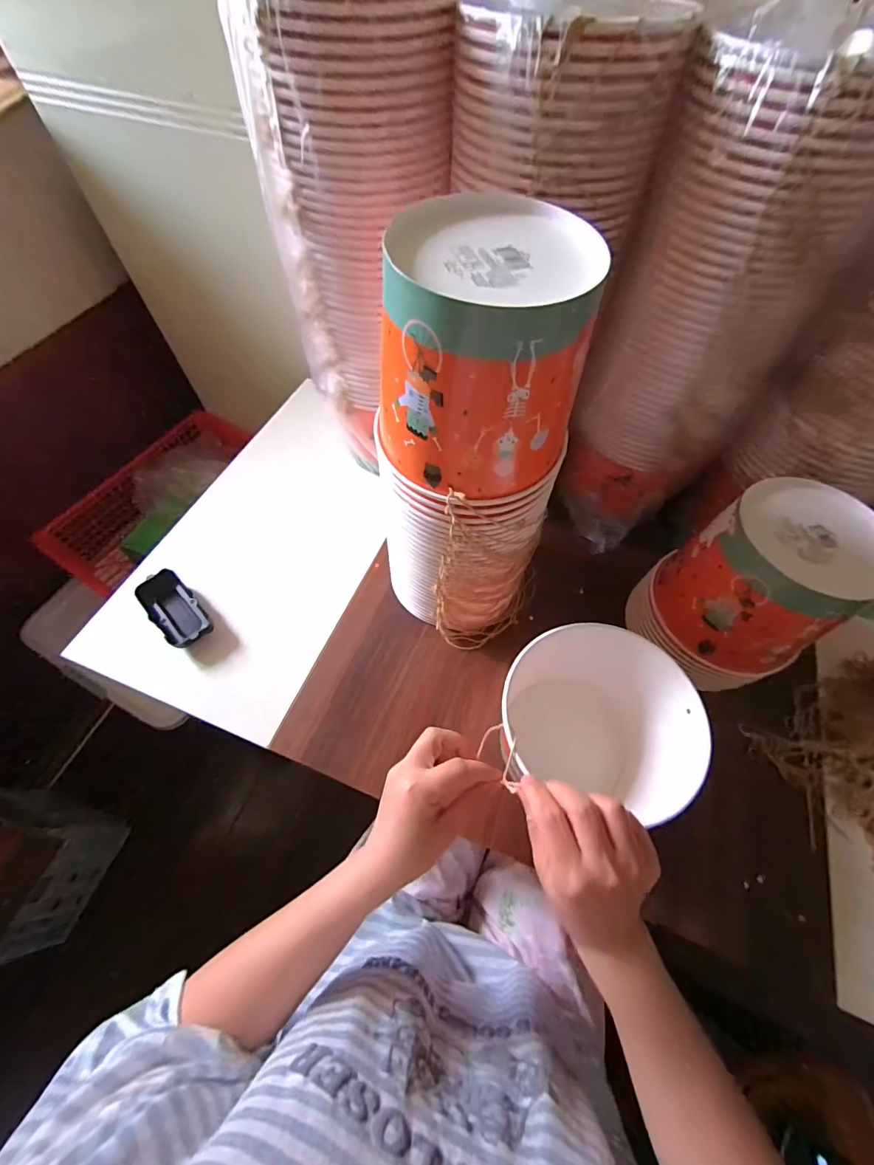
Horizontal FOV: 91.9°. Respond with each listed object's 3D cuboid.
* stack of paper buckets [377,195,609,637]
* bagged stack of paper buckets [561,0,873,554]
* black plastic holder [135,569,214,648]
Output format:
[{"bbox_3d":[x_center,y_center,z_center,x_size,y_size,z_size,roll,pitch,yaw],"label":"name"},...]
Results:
[{"bbox_3d":[0.031,-0.084,0.393,0.148,0.365,0.145,21,63,11],"label":"stack of paper buckets"},{"bbox_3d":[0.261,-0.227,0.439,0.155,0.426,0.172,39,68,19],"label":"bagged stack of paper buckets"},{"bbox_3d":[-0.319,0.033,0.517,0.053,0.025,0.108,-37,68,-19],"label":"black plastic holder"}]

